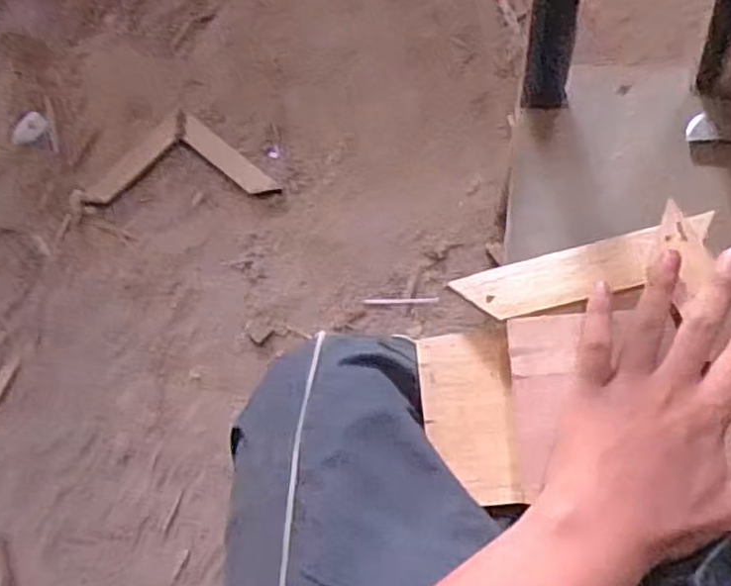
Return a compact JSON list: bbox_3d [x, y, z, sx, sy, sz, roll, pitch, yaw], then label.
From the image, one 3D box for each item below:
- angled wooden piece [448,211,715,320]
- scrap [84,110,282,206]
[{"bbox_3d":[0.138,-0.015,0.438,0.157,0.012,0.035,-17,81,6],"label":"angled wooden piece"},{"bbox_3d":[-0.257,-0.191,0.974,0.261,0.022,0.125,-5,76,8],"label":"scrap"}]

